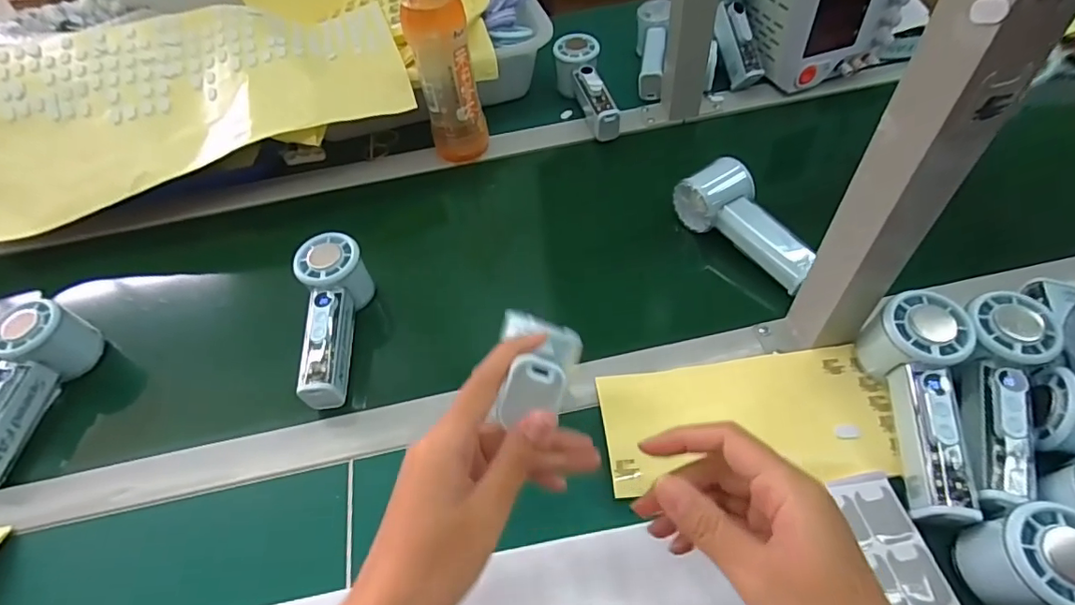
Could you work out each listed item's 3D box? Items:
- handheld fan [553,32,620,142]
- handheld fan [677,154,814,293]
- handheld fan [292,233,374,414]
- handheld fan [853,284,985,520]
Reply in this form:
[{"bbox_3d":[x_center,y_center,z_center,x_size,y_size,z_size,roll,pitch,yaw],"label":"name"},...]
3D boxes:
[{"bbox_3d":[0.065,-0.263,0.658,0.052,0.056,0.157,-16,66,-7],"label":"handheld fan"},{"bbox_3d":[0.194,-0.073,0.493,0.058,0.043,0.145,-22,52,-12],"label":"handheld fan"},{"bbox_3d":[-0.184,0.017,0.473,0.051,0.054,0.155,-6,66,1],"label":"handheld fan"},{"bbox_3d":[0.271,0.072,0.374,0.056,0.055,0.153,3,67,8],"label":"handheld fan"}]

